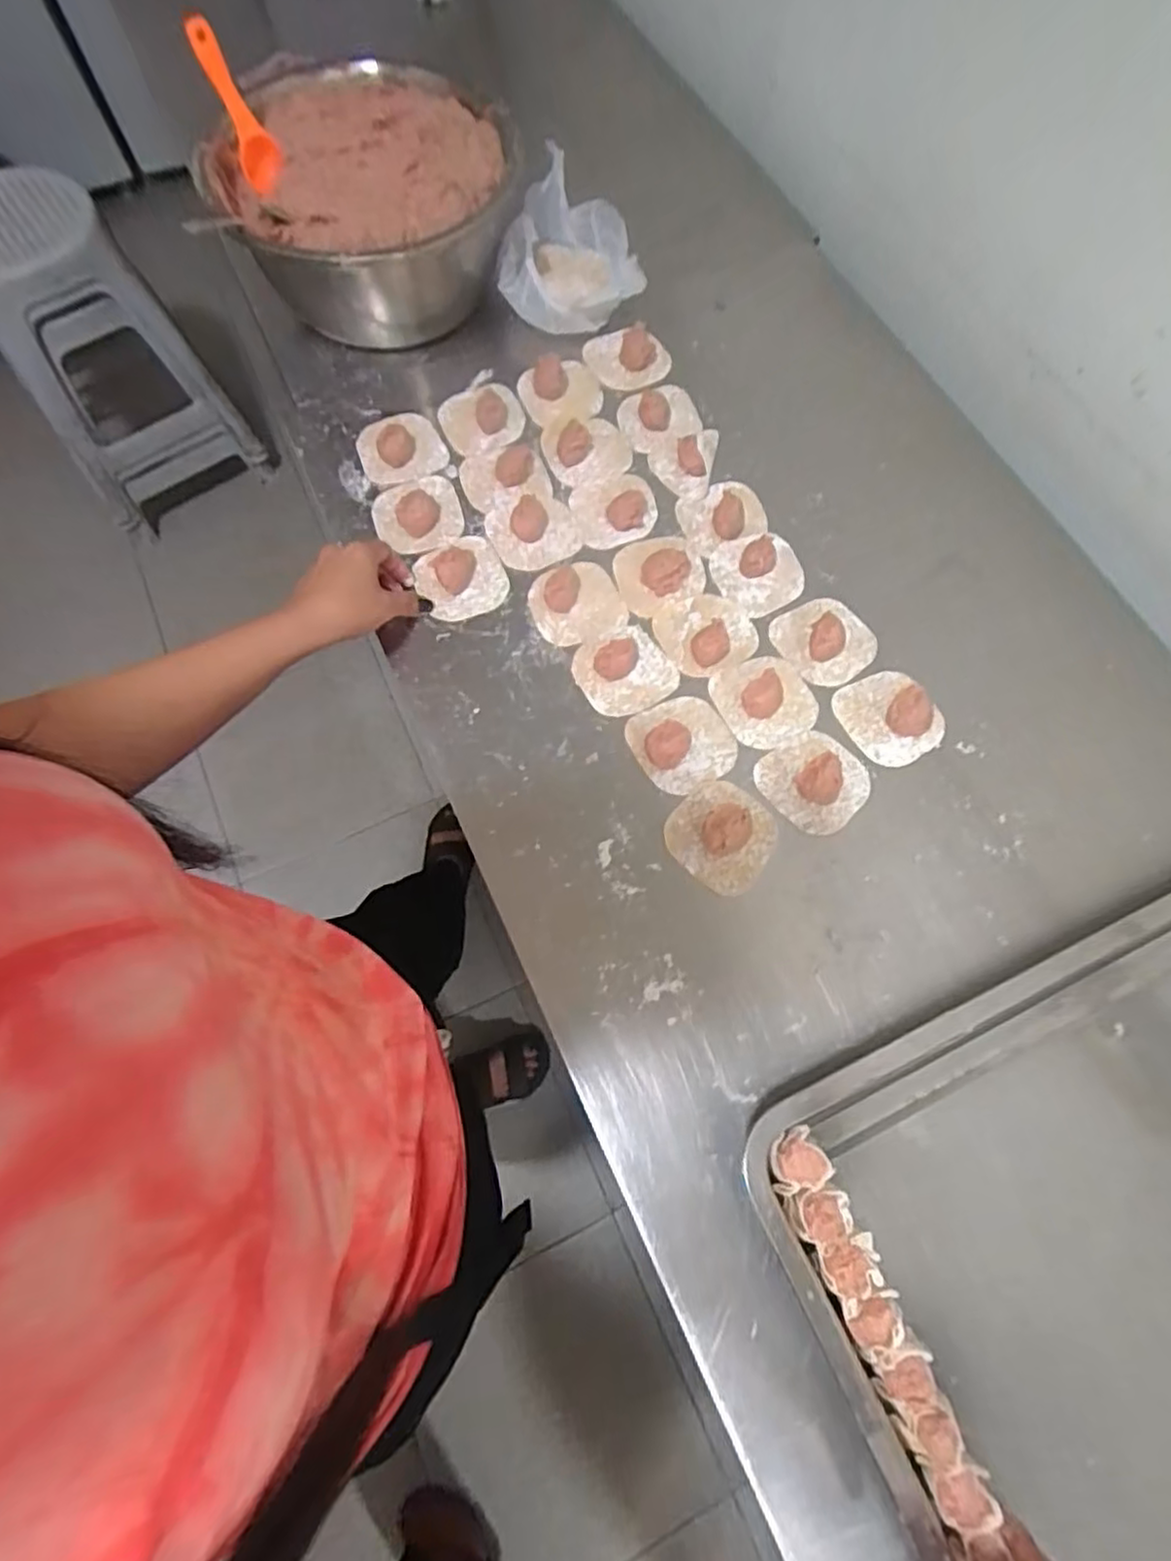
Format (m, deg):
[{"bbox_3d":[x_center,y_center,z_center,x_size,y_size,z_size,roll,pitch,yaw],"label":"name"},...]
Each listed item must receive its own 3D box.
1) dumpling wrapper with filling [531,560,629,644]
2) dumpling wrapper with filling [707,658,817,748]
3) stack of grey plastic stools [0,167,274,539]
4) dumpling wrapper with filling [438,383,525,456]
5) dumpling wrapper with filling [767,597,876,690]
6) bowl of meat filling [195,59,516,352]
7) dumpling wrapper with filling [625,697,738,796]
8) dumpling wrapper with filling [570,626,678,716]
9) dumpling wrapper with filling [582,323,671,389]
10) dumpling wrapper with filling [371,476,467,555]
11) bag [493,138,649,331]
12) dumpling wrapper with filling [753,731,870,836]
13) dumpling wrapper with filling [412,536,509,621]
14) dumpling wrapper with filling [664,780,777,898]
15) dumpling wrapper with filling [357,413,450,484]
[{"bbox_3d":[-0.007,-0.155,0.595,0.077,0.023,0.076,0,70,0],"label":"dumpling wrapper with filling"},{"bbox_3d":[0.149,-0.070,0.567,0.077,0.023,0.079,0,70,0],"label":"dumpling wrapper with filling"},{"bbox_3d":[-0.942,-0.819,1.388,0.339,0.502,0.282,-38,74,-12],"label":"stack of grey plastic stools"},{"bbox_3d":[-0.100,-0.349,0.670,0.078,0.018,0.069,-14,71,-5],"label":"dumpling wrapper with filling"},{"bbox_3d":[0.204,-0.123,0.586,0.073,0.021,0.078,0,70,0],"label":"dumpling wrapper with filling"},{"bbox_3d":[-0.216,-0.559,0.685,0.276,0.146,0.282,0,70,0],"label":"bowl of meat filling"},{"bbox_3d":[0.078,-0.033,0.553,0.076,0.018,0.075,-28,72,-10],"label":"dumpling wrapper with filling"},{"bbox_3d":[0.033,-0.096,0.570,0.077,0.029,0.074,0,70,0],"label":"dumpling wrapper with filling"},{"bbox_3d":[0.042,-0.424,0.694,0.080,0.024,0.058,-13,71,-4],"label":"dumpling wrapper with filling"},{"bbox_3d":[-0.152,-0.244,0.627,0.076,0.020,0.080,-14,71,-5],"label":"dumpling wrapper with filling"},{"bbox_3d":[-0.010,-0.518,0.693,0.132,0.102,0.127,22,72,8],"label":"bag"},{"bbox_3d":[0.181,-0.005,0.541,0.076,0.023,0.075,0,70,0],"label":"dumpling wrapper with filling"},{"bbox_3d":[-0.107,-0.180,0.607,0.072,0.021,0.078,-21,71,-7],"label":"dumpling wrapper with filling"},{"bbox_3d":[0.105,0.039,0.527,0.076,0.020,0.076,0,70,0],"label":"dumpling wrapper with filling"},{"bbox_3d":[-0.172,-0.310,0.652,0.077,0.025,0.068,-26,72,-9],"label":"dumpling wrapper with filling"}]

